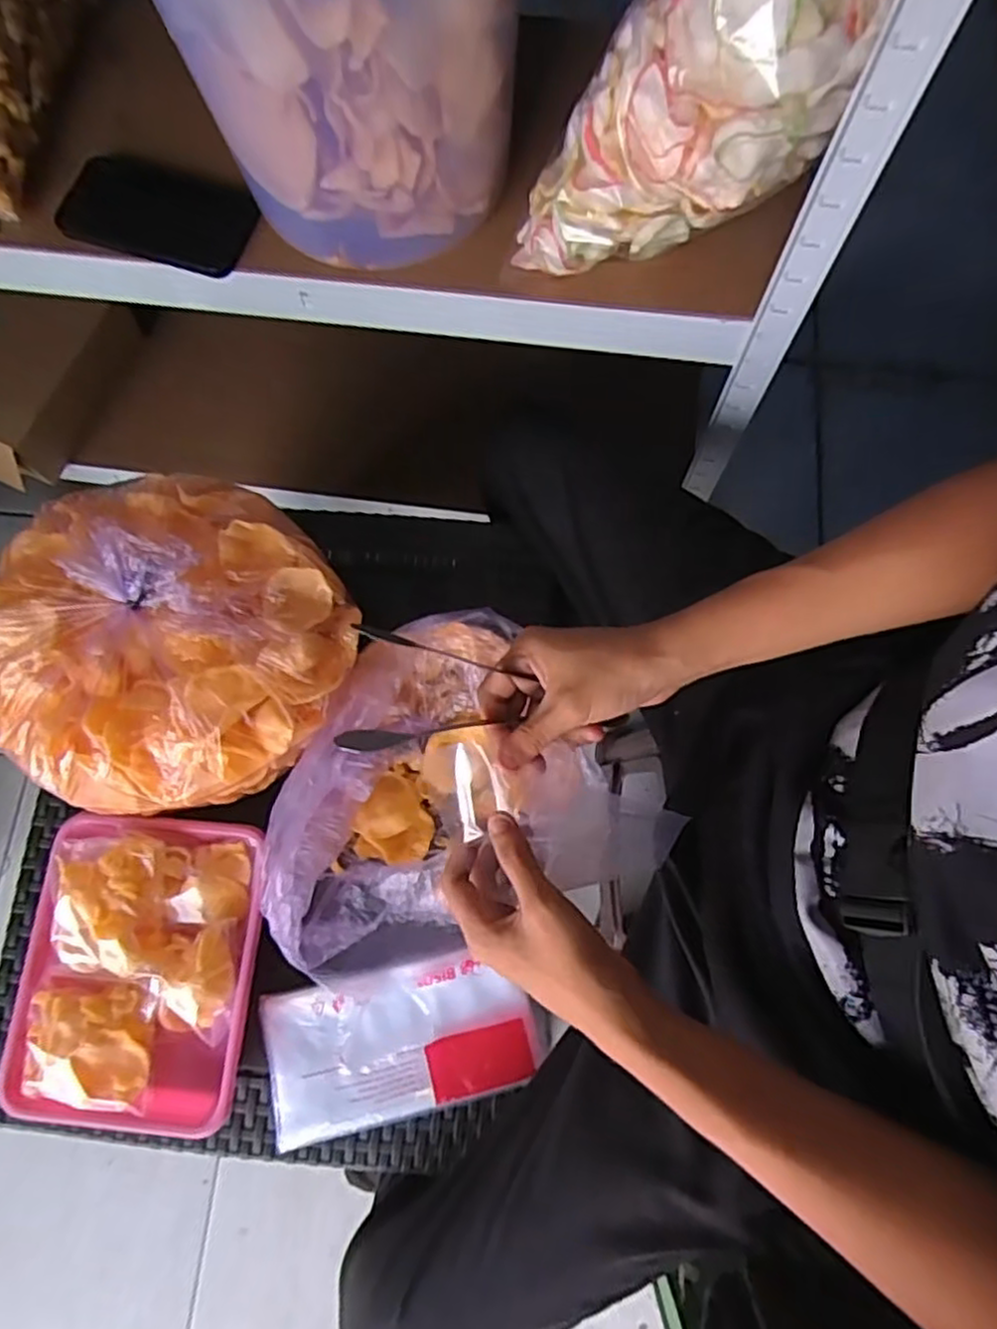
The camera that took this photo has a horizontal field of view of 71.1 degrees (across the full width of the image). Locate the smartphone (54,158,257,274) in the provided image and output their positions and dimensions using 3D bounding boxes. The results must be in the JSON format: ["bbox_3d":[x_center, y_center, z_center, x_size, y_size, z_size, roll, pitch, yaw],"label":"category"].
[{"bbox_3d":[-0.275,-0.365,0.565,0.150,0.016,0.080,20,81,4],"label":"smartphone"}]

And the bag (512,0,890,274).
[{"bbox_3d":[0.128,-0.342,0.420,0.117,0.316,0.109,13,73,-28],"label":"bag"}]

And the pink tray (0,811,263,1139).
[{"bbox_3d":[-0.281,0.232,0.541,0.174,0.052,0.219,5,75,3],"label":"pink tray"}]

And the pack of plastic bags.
[{"bbox_3d":[-0.079,0.292,0.542,0.205,0.017,0.103,-15,75,-2],"label":"pack of plastic bags"}]

